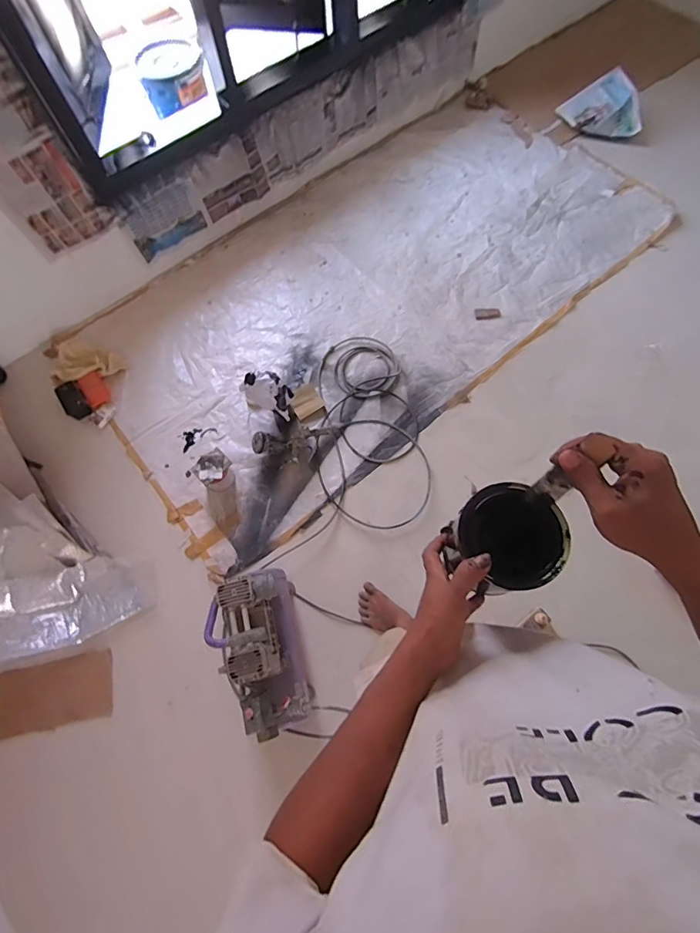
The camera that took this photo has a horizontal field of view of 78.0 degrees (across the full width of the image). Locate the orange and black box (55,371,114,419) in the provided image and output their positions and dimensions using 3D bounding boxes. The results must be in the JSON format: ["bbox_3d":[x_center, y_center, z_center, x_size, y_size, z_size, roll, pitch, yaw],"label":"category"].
[{"bbox_3d":[-0.995,-0.268,1.619,0.169,0.027,0.161,-30,74,-8],"label":"orange and black box"}]

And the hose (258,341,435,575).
[{"bbox_3d":[0.049,-0.061,1.568,0.501,0.034,0.934,10,73,5],"label":"hose"}]

